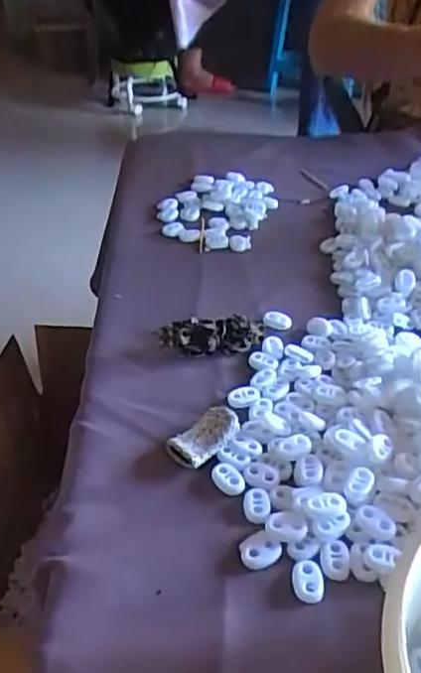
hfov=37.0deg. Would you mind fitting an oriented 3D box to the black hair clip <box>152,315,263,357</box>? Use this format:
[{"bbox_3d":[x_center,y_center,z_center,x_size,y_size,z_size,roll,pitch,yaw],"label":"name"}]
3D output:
[{"bbox_3d":[0.001,0.000,0.472,0.080,0.029,0.018,-7,39,-7],"label":"black hair clip"}]

